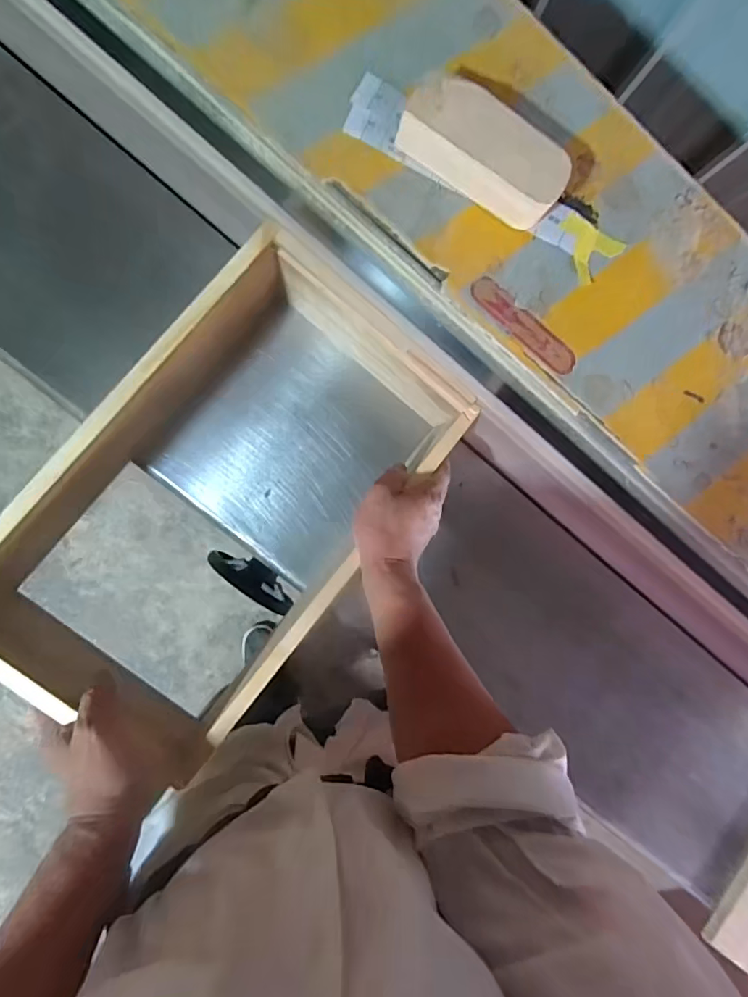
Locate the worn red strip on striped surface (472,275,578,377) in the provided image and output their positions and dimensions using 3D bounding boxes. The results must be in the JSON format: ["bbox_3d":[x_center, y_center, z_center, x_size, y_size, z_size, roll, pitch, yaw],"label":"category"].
[{"bbox_3d":[0.114,-0.131,0.370,0.097,0.004,0.024,37,82,-6],"label":"worn red strip on striped surface"}]

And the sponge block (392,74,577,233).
[{"bbox_3d":[0.077,-0.243,0.345,0.121,0.041,0.053,29,83,-7],"label":"sponge block"}]

